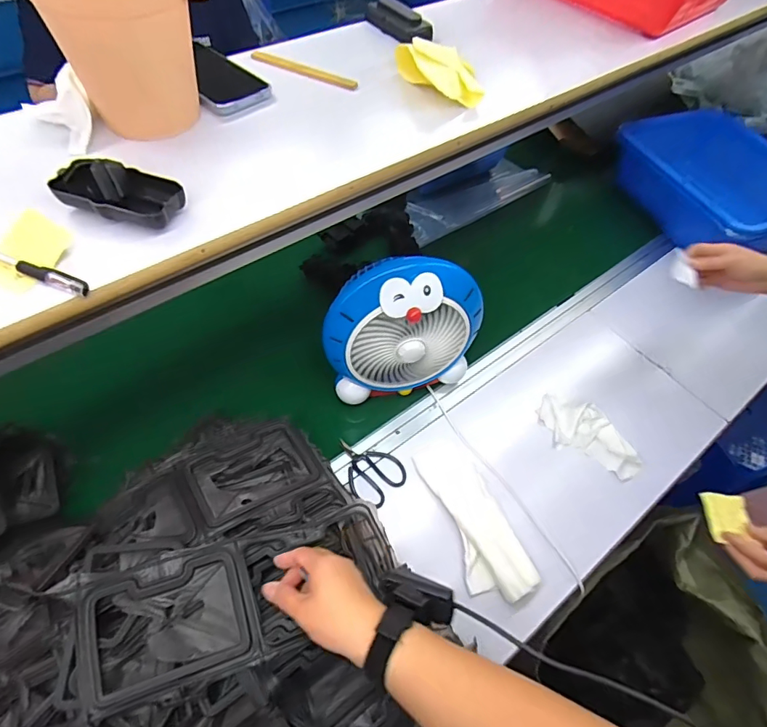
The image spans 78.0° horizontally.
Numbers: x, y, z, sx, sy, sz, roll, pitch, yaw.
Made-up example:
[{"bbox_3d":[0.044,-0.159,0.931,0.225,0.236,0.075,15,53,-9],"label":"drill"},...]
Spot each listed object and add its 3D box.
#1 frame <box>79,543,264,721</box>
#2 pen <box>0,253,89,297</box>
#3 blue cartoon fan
[{"bbox_3d":[-0.219,0.269,0.490,0.164,0.012,0.121,-13,64,-17],"label":"frame"},{"bbox_3d":[-0.306,-0.084,0.392,0.147,0.010,0.013,21,58,9],"label":"pen"},{"bbox_3d":[0.023,-0.054,0.709,0.217,0.228,0.116,-10,58,-11],"label":"blue cartoon fan"}]

